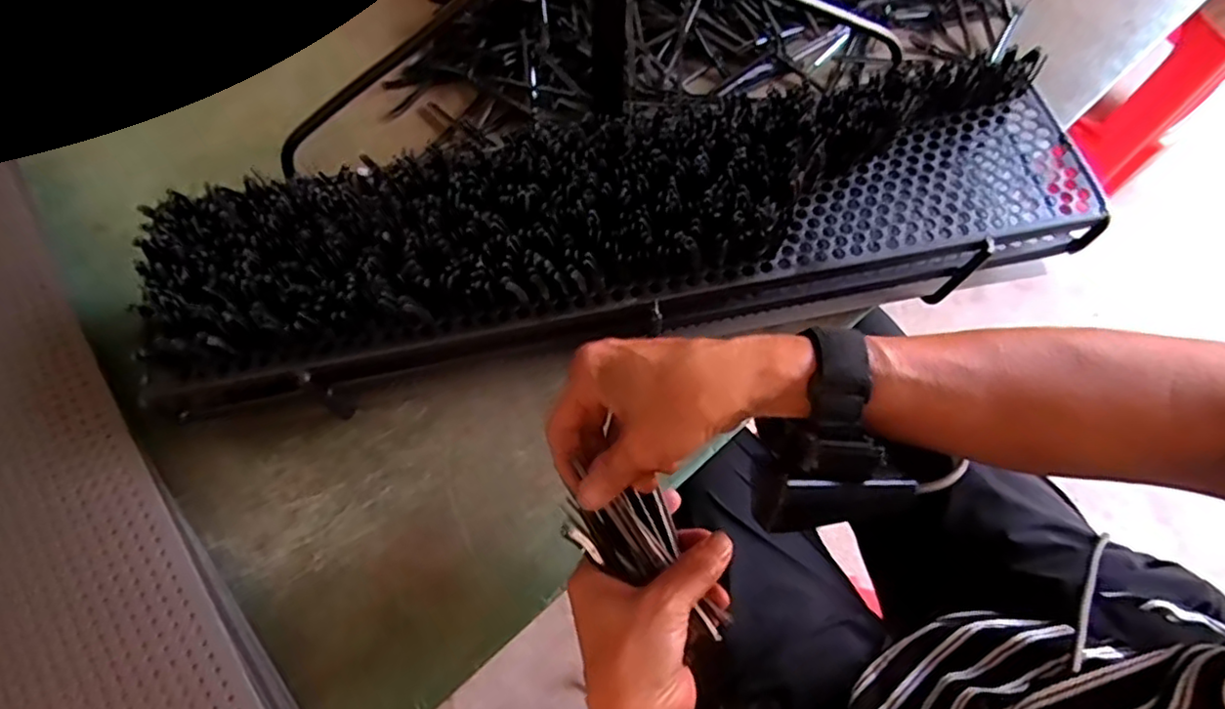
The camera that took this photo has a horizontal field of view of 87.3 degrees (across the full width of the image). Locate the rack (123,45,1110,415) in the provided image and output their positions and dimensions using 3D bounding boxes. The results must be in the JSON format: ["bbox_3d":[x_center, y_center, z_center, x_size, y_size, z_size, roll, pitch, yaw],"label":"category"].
[{"bbox_3d":[0.010,-0.074,0.439,0.582,0.126,0.133,-11,69,-5],"label":"rack"}]

